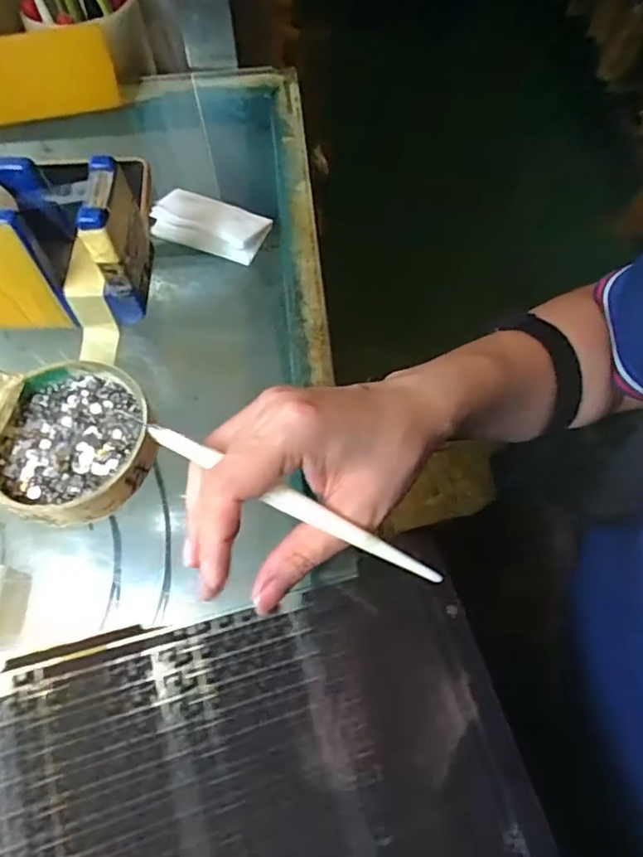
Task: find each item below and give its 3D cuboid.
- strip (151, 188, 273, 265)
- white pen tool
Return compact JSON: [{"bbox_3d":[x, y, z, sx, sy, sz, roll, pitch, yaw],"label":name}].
[{"bbox_3d":[-0.069,-0.127,0.369,0.071,0.012,0.035,19,66,10],"label":"strip"},{"bbox_3d":[-0.012,0.031,0.252,0.136,0.005,0.009,27,69,4],"label":"white pen tool"}]

